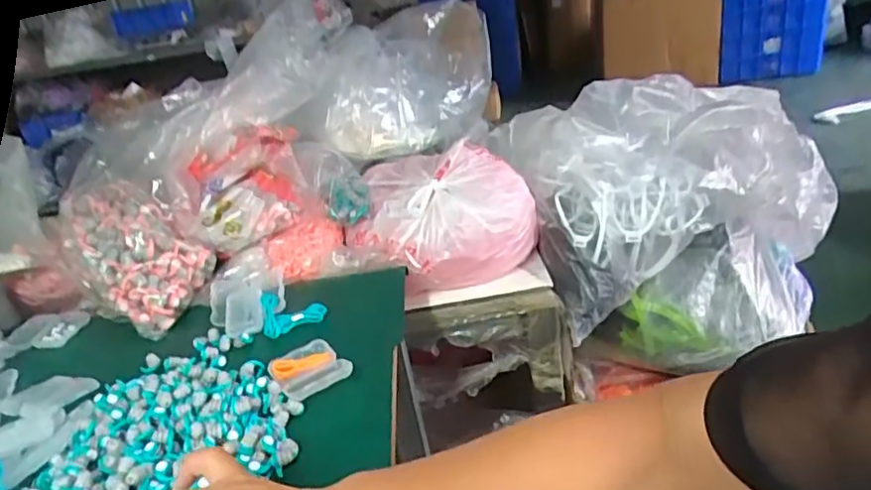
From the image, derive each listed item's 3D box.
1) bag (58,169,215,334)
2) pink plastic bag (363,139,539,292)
[{"bbox_3d":[-0.336,-0.004,0.656,0.123,0.104,0.192,-27,32,-31],"label":"bag"},{"bbox_3d":[0.019,-0.045,0.779,0.207,0.120,0.196,-12,27,-5],"label":"pink plastic bag"}]

